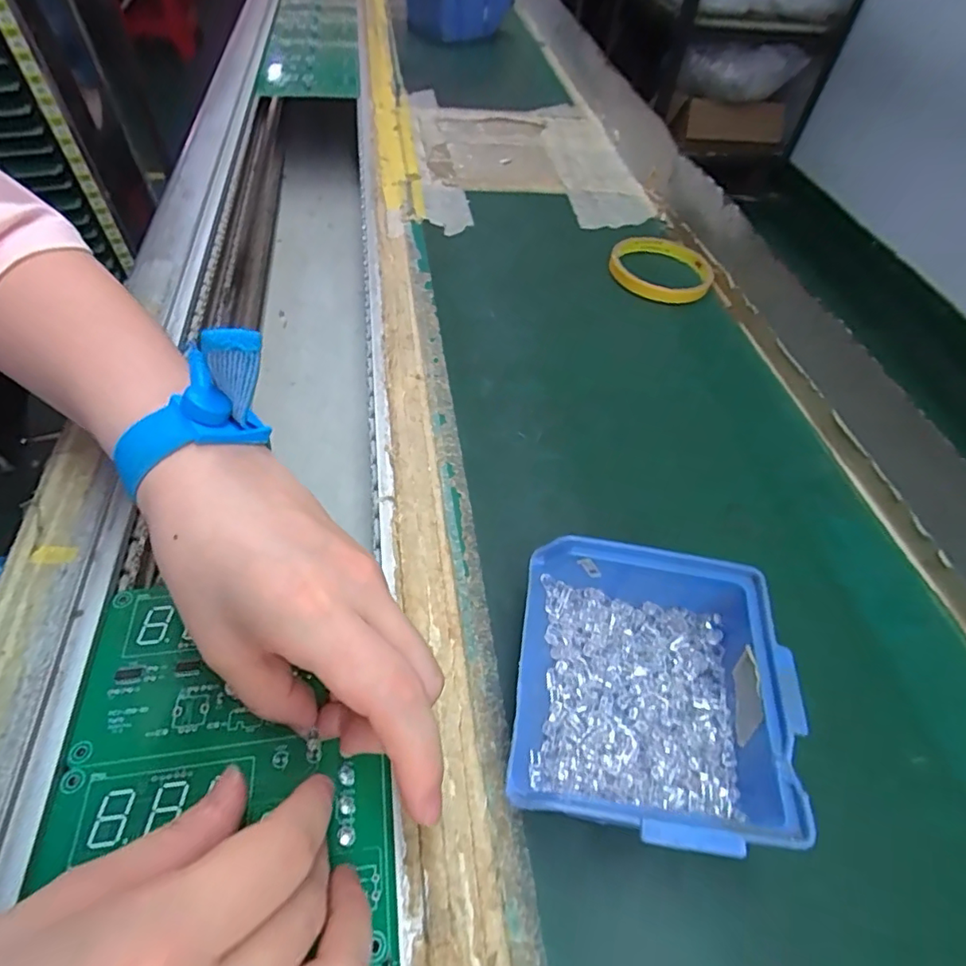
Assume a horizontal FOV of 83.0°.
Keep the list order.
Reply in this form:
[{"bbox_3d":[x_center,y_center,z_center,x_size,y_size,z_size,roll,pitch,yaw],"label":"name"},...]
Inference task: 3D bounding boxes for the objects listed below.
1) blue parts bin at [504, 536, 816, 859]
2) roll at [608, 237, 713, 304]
[{"bbox_3d":[0.061,0.083,0.213,0.101,0.051,0.107,8,52,3],"label":"blue parts bin"},{"bbox_3d":[0.149,-0.180,0.461,0.083,0.014,0.083,2,52,-2],"label":"roll"}]

